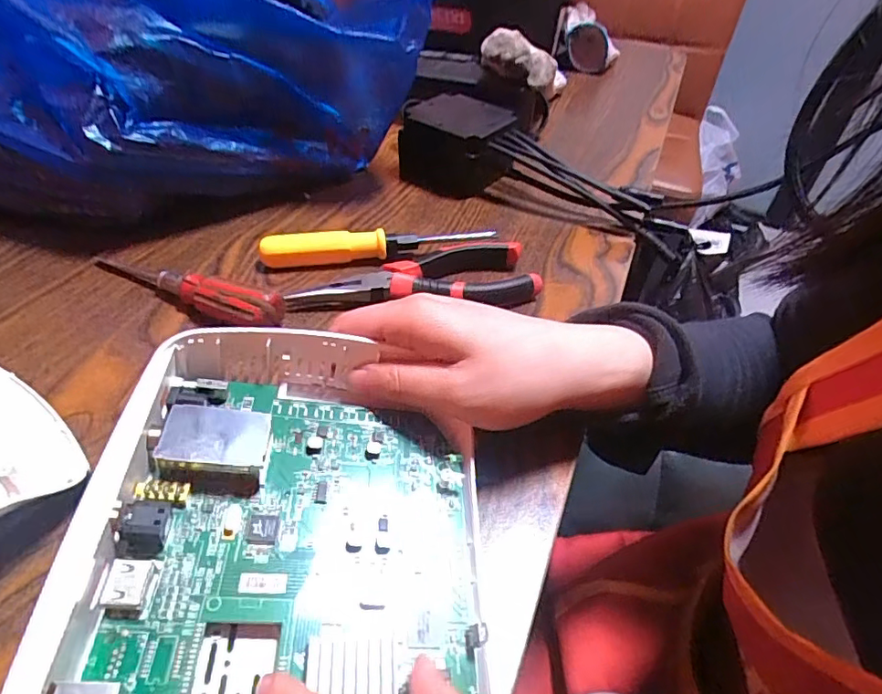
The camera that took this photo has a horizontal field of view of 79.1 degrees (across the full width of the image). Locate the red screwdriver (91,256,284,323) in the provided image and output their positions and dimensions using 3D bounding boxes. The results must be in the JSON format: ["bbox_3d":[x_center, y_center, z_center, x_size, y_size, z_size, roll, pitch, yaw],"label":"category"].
[{"bbox_3d":[-0.155,-0.037,0.312,0.137,0.024,0.020,20,44,14],"label":"red screwdriver"}]

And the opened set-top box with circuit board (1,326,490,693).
[{"bbox_3d":[-0.053,0.070,0.180,0.137,0.043,0.173,4,42,-4],"label":"opened set-top box with circuit board"}]

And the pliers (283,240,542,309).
[{"bbox_3d":[-0.017,-0.047,0.339,0.153,0.017,0.052,-4,43,-12],"label":"pliers"}]

